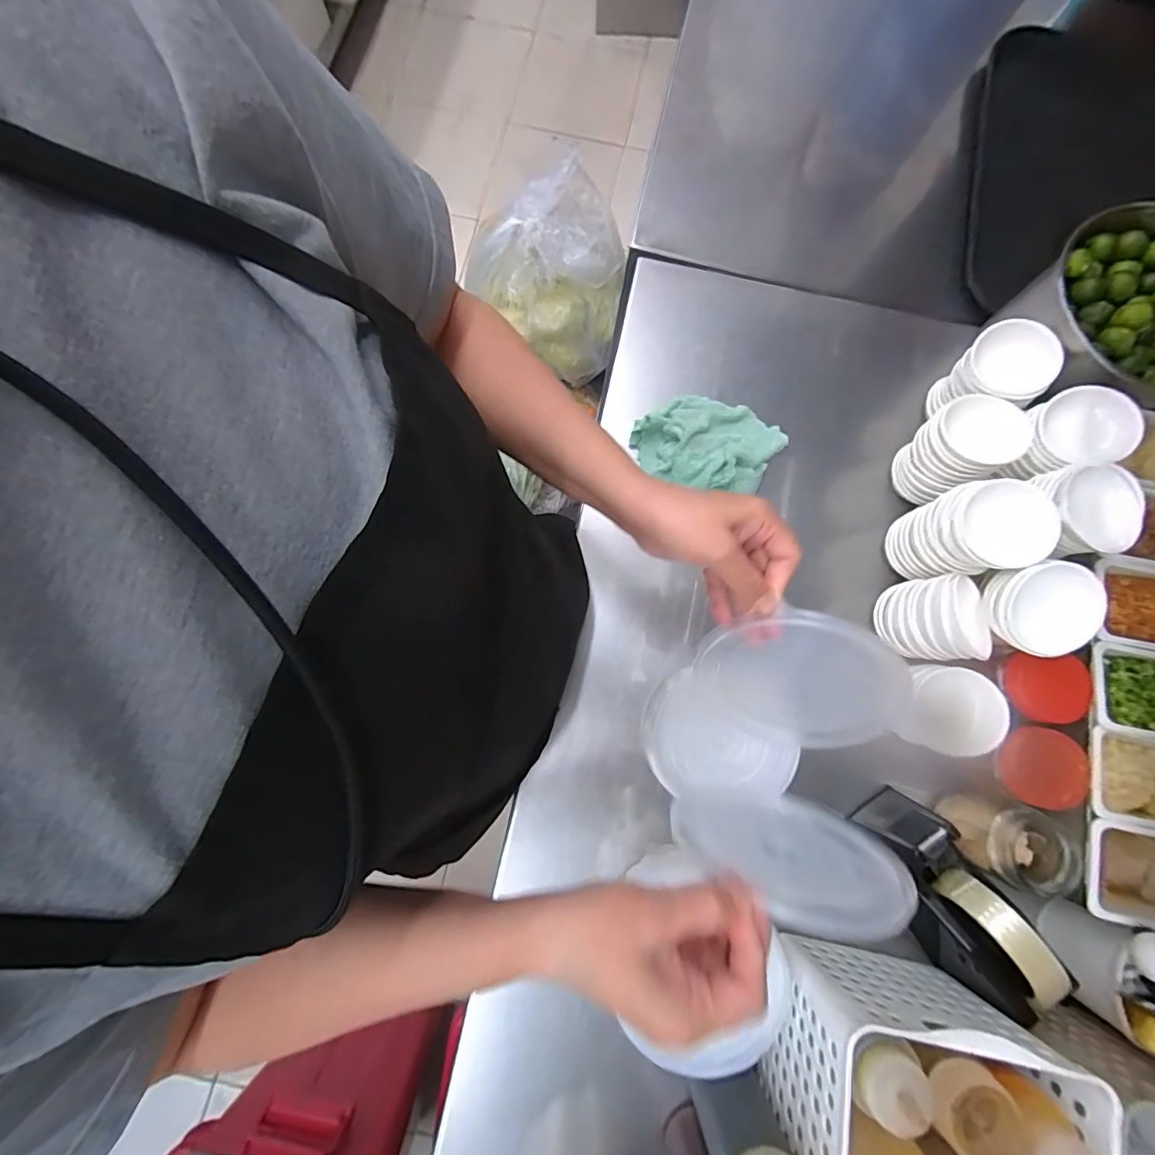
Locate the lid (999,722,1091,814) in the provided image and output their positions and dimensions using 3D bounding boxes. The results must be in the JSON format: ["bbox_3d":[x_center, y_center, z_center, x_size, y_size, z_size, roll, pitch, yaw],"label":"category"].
[{"bbox_3d":[0.392,0.160,0.410,0.059,0.011,0.062,-7,74,24],"label":"lid"}]

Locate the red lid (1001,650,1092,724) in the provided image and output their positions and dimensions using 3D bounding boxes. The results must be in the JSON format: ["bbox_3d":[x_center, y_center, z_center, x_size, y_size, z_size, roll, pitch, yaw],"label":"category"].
[{"bbox_3d":[0.398,0.094,0.413,0.052,0.025,0.054,0,79,-1],"label":"red lid"}]

